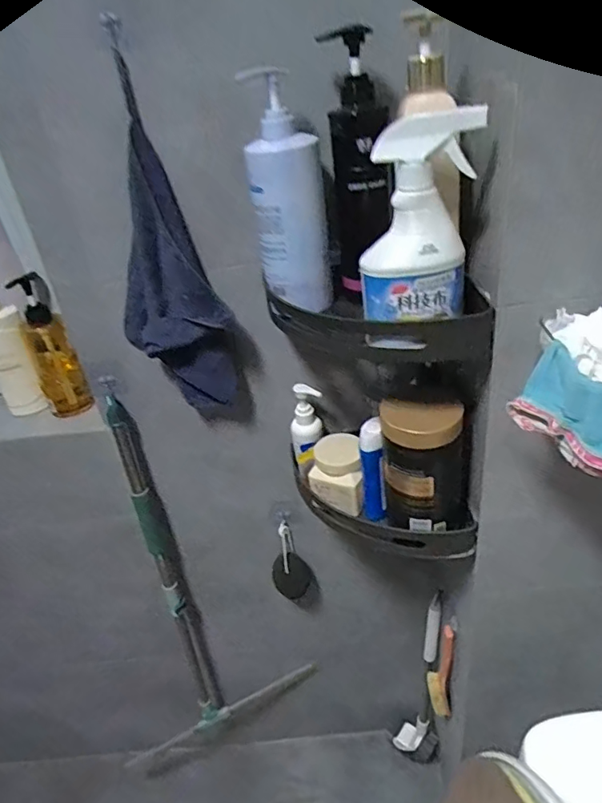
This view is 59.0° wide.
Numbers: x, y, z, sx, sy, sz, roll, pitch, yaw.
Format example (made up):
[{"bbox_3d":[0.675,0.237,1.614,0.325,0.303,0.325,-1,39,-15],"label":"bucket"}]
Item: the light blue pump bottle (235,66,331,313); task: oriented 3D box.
[{"bbox_3d":[-0.015,-0.213,0.565,0.081,0.227,0.064,-6,32,3],"label":"light blue pump bottle"}]

